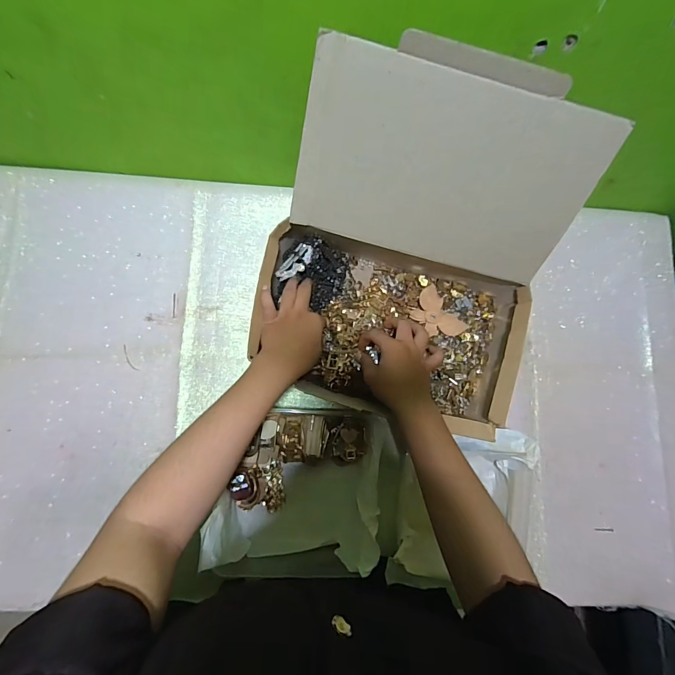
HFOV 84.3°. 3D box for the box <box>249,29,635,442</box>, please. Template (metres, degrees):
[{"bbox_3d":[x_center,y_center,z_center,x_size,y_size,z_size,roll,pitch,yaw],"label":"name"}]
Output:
[{"bbox_3d":[0.086,-0.081,0.435,0.322,0.254,0.309,16,81,-2],"label":"box"}]

